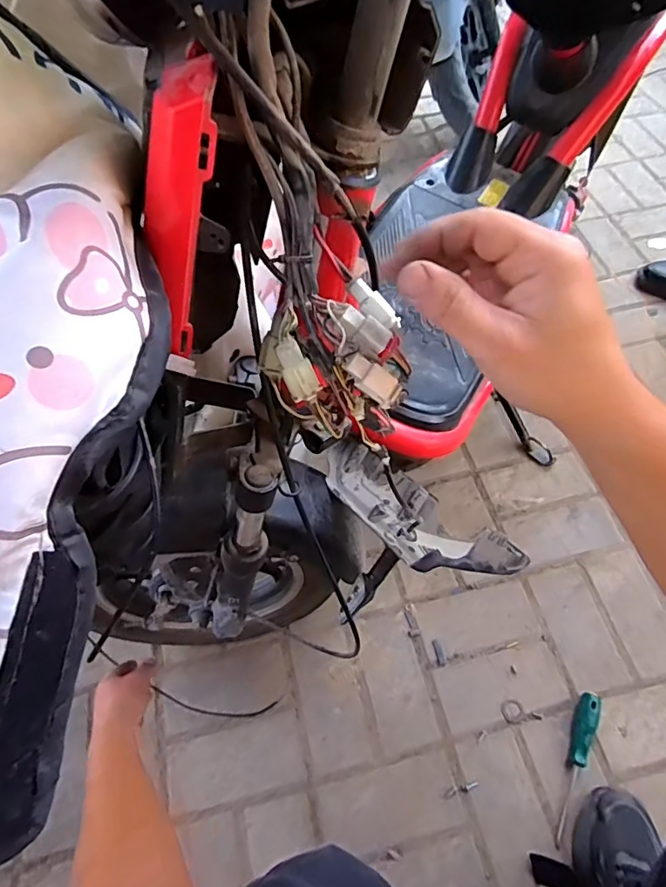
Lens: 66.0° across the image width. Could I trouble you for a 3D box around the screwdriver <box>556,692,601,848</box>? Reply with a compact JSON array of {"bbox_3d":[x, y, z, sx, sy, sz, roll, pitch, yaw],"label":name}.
[{"bbox_3d":[0.339,0.445,0.707,0.025,0.034,0.193,20,62,12],"label":"screwdriver"}]

